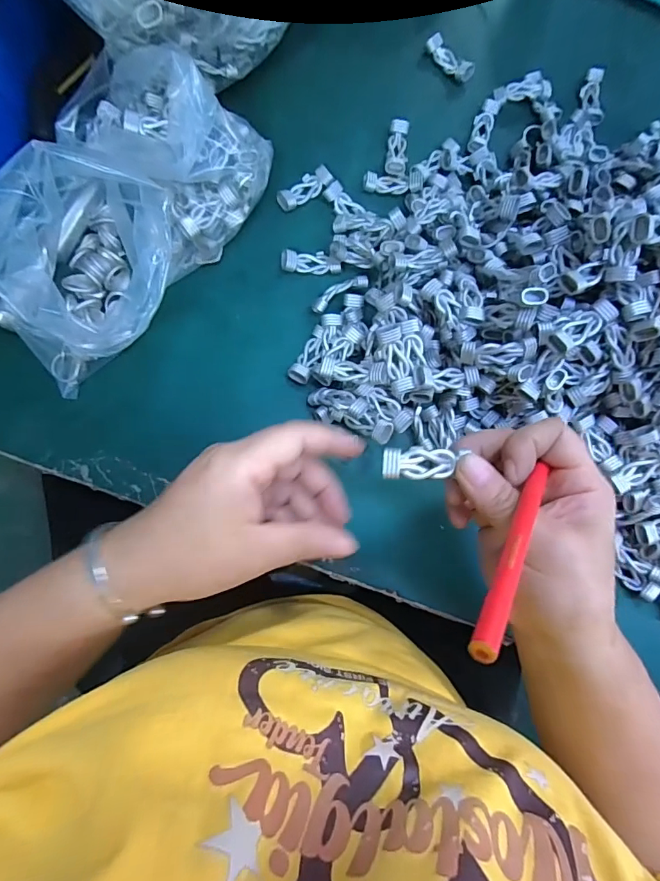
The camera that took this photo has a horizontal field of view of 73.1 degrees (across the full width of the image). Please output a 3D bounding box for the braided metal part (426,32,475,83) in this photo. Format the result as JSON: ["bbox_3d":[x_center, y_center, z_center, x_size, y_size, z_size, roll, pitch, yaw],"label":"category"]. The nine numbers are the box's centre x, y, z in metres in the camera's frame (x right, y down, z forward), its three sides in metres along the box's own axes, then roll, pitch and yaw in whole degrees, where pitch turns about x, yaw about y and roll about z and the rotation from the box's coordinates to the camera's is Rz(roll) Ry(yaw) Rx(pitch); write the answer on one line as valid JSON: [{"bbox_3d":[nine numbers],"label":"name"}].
[{"bbox_3d":[0.098,-0.312,0.366,0.044,0.011,0.016,42,81,2],"label":"braided metal part"}]

